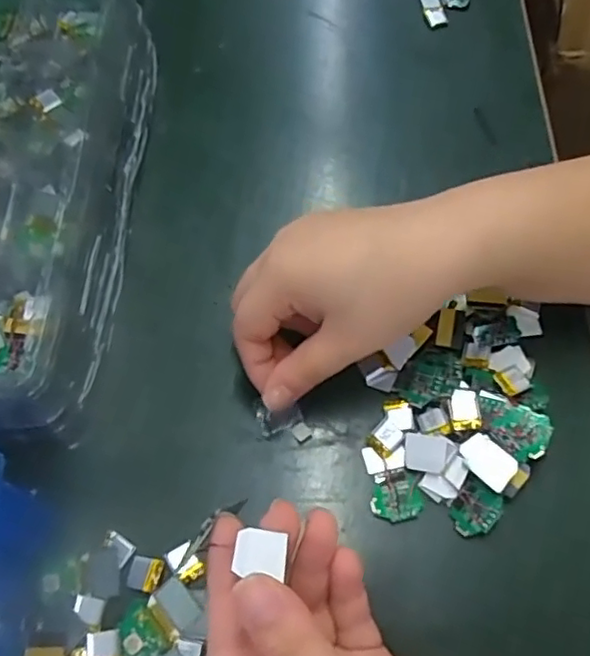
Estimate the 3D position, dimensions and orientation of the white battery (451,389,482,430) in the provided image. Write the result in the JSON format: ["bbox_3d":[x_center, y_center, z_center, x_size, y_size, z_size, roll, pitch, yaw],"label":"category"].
[{"bbox_3d":[0.087,0.041,0.313,0.013,0.007,0.023,1,62,0],"label":"white battery"}]

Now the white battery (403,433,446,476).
[{"bbox_3d":[0.065,0.063,0.309,0.022,0.004,0.018,7,78,31],"label":"white battery"}]

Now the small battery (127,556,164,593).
[{"bbox_3d":[-0.071,0.116,0.289,0.015,0.004,0.015,15,63,7],"label":"small battery"}]

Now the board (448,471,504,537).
[{"bbox_3d":[0.087,0.088,0.297,0.022,0.004,0.026,36,93,32],"label":"board"}]

